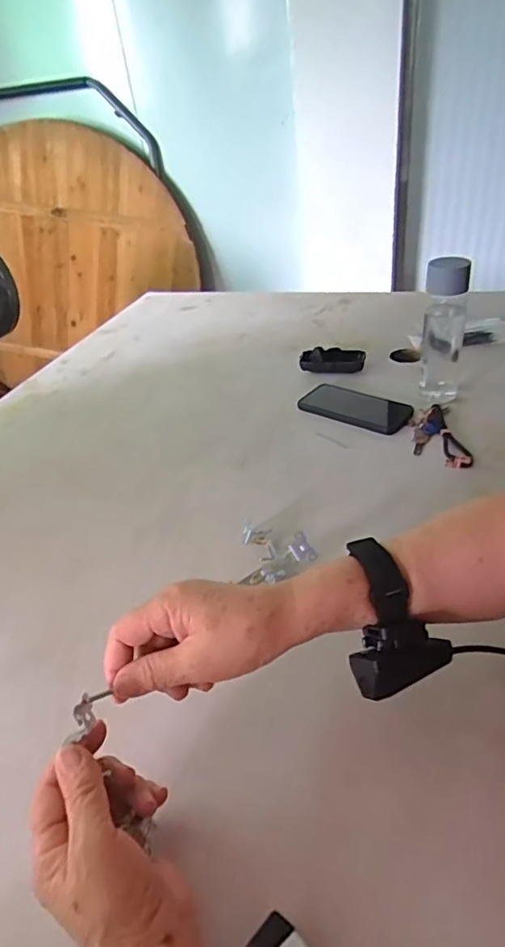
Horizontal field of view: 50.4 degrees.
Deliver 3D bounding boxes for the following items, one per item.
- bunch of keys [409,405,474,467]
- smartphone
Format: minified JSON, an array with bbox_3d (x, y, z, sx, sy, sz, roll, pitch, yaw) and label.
[{"bbox_3d":[0.257,-0.056,0.747,0.065,0.014,0.157,-2,35,7],"label":"bunch of keys"},{"bbox_3d":[0.159,-0.105,0.836,0.173,0.010,0.083,22,44,34],"label":"smartphone"}]

